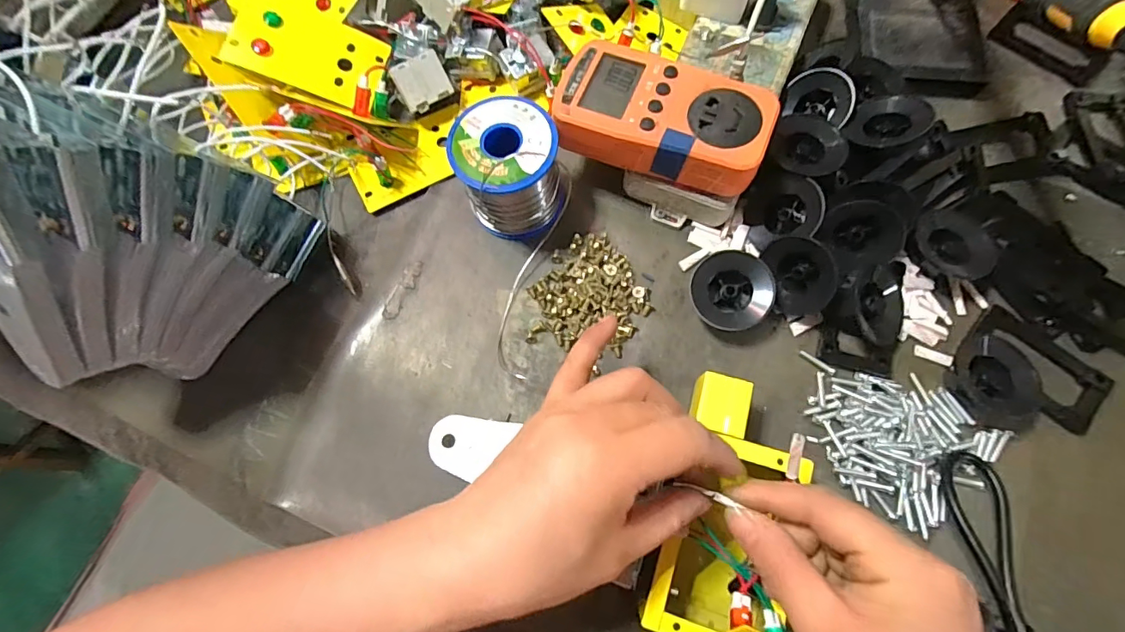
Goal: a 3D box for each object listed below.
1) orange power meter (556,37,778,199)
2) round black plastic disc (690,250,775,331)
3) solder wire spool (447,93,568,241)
[{"bbox_3d":[0.061,-0.122,0.296,0.124,0.031,0.063,18,74,8],"label":"orange power meter"},{"bbox_3d":[0.105,-0.015,0.302,0.048,0.016,0.048,0,88,6],"label":"round black plastic disc"},{"bbox_3d":[-0.034,-0.094,0.312,0.062,0.061,0.067,-1,72,2],"label":"solder wire spool"}]

